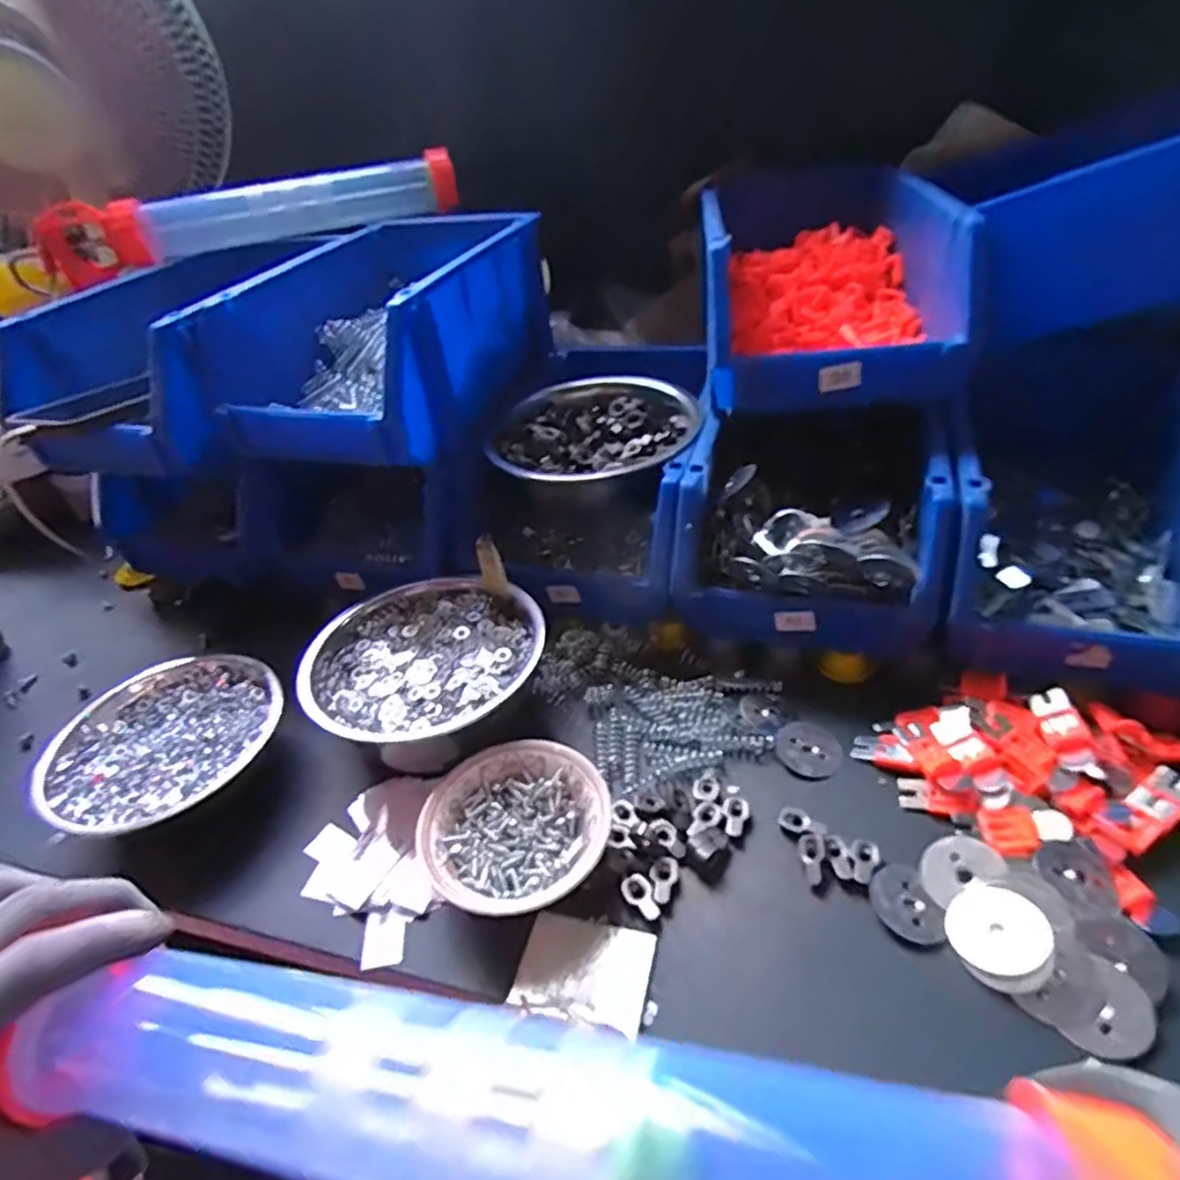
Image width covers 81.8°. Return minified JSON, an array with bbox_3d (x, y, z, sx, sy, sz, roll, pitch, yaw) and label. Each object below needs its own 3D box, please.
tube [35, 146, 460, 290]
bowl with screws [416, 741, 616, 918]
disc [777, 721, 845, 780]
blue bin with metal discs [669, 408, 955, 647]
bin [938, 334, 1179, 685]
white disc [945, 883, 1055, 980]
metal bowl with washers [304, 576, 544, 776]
[{"bbox_3d":[-0.386,-0.431,0.791,0.459,0.070,0.068,-15,39,-11],"label":"tube"},{"bbox_3d":[-0.047,0.160,0.448,0.117,0.038,0.116,-4,38,3],"label":"bowl with screws"},{"bbox_3d":[0.163,0.117,0.506,0.048,0.005,0.045,-4,38,3],"label":"disc"},{"bbox_3d":[0.190,-0.068,0.614,0.199,0.145,0.241,5,39,14],"label":"blue bin with metal discs"},{"bbox_3d":[0.400,-0.055,0.554,0.200,0.134,0.289,11,41,21],"label":"bin"},{"bbox_3d":[0.229,0.191,0.382,0.048,0.007,0.048,-22,32,14],"label":"white disc"},{"bbox_3d":[-0.131,0.067,0.552,0.181,0.064,0.172,-4,38,3],"label":"metal bowl with washers"}]

